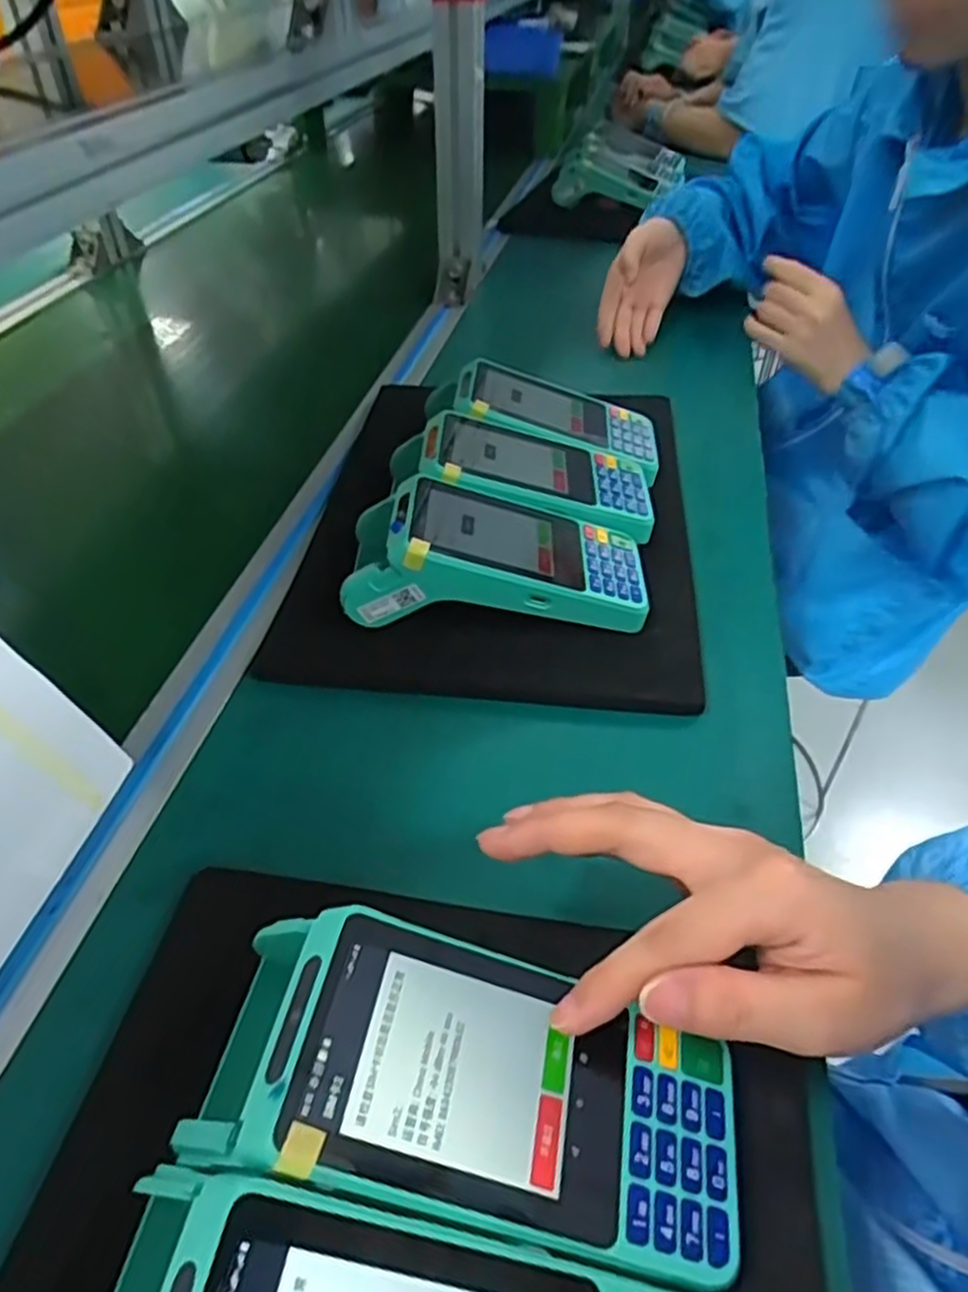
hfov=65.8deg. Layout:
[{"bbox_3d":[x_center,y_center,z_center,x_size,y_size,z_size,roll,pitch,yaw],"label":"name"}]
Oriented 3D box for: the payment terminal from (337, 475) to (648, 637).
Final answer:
[{"bbox_3d":[0.008,-0.052,0.436,0.172,0.064,0.078,2,39,1],"label":"payment terminal"}]

